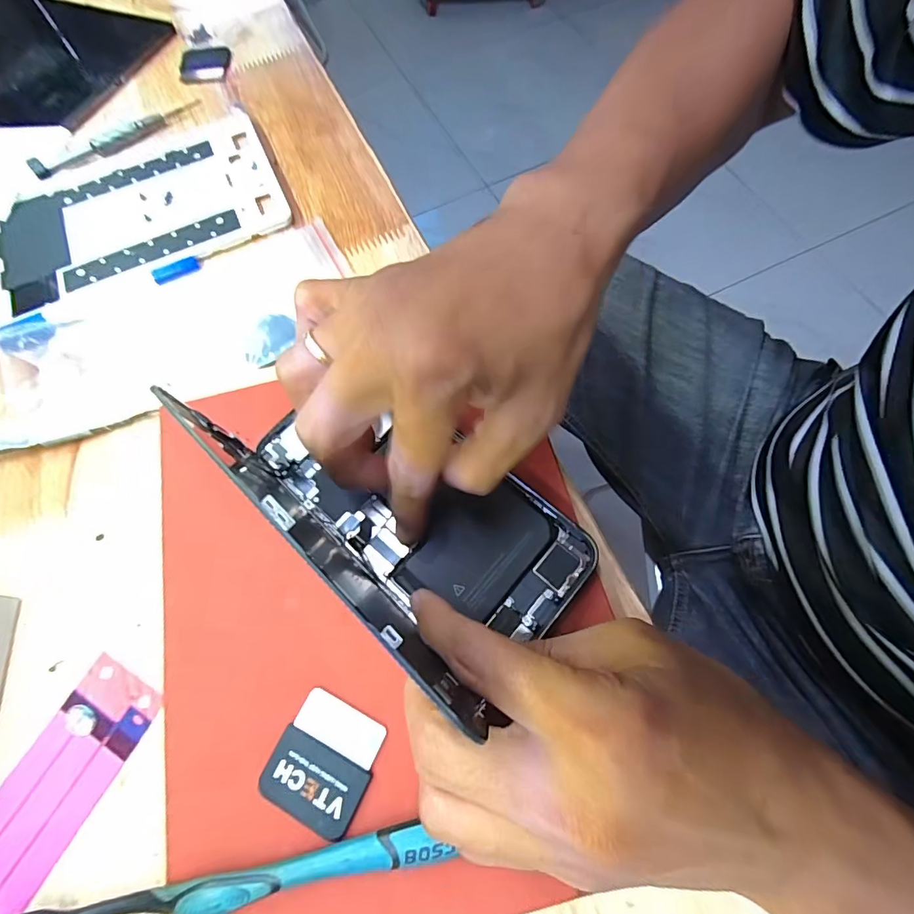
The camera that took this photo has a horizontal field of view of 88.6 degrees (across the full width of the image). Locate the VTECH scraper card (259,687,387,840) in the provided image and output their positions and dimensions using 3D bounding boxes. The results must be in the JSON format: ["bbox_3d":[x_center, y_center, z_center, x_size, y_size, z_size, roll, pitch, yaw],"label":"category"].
[{"bbox_3d":[-0.053,0.121,0.187,0.039,0.004,0.042,23,71,10],"label":"VTECH scraper card"}]

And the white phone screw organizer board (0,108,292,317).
[{"bbox_3d":[-0.219,-0.172,0.323,0.186,0.004,0.124,-24,69,-8],"label":"white phone screw organizer board"}]

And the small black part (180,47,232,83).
[{"bbox_3d":[-0.208,-0.324,0.385,0.039,0.004,0.042,-5,68,-1],"label":"small black part"}]

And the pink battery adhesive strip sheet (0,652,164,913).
[{"bbox_3d":[-0.170,0.139,0.195,0.040,0.004,0.100,25,71,11],"label":"pink battery adhesive strip sheet"}]

